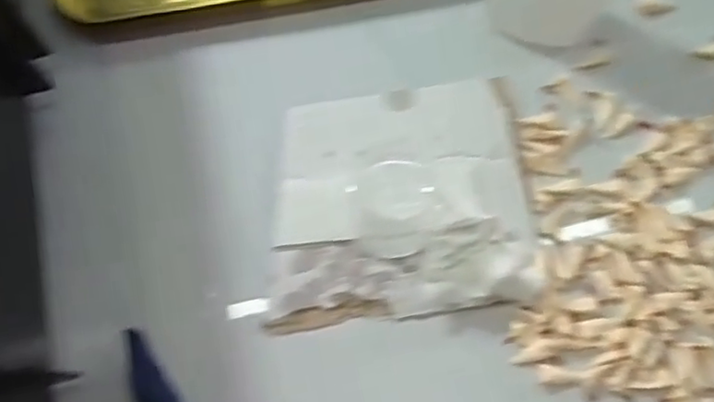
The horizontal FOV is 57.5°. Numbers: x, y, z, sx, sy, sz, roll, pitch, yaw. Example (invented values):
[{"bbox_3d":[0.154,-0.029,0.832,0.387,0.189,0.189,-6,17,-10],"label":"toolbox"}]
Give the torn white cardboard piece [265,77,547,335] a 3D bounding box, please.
[{"bbox_3d":[0.017,-0.003,0.243,0.099,0.014,0.088,-6,74,-2],"label":"torn white cardboard piece"}]

